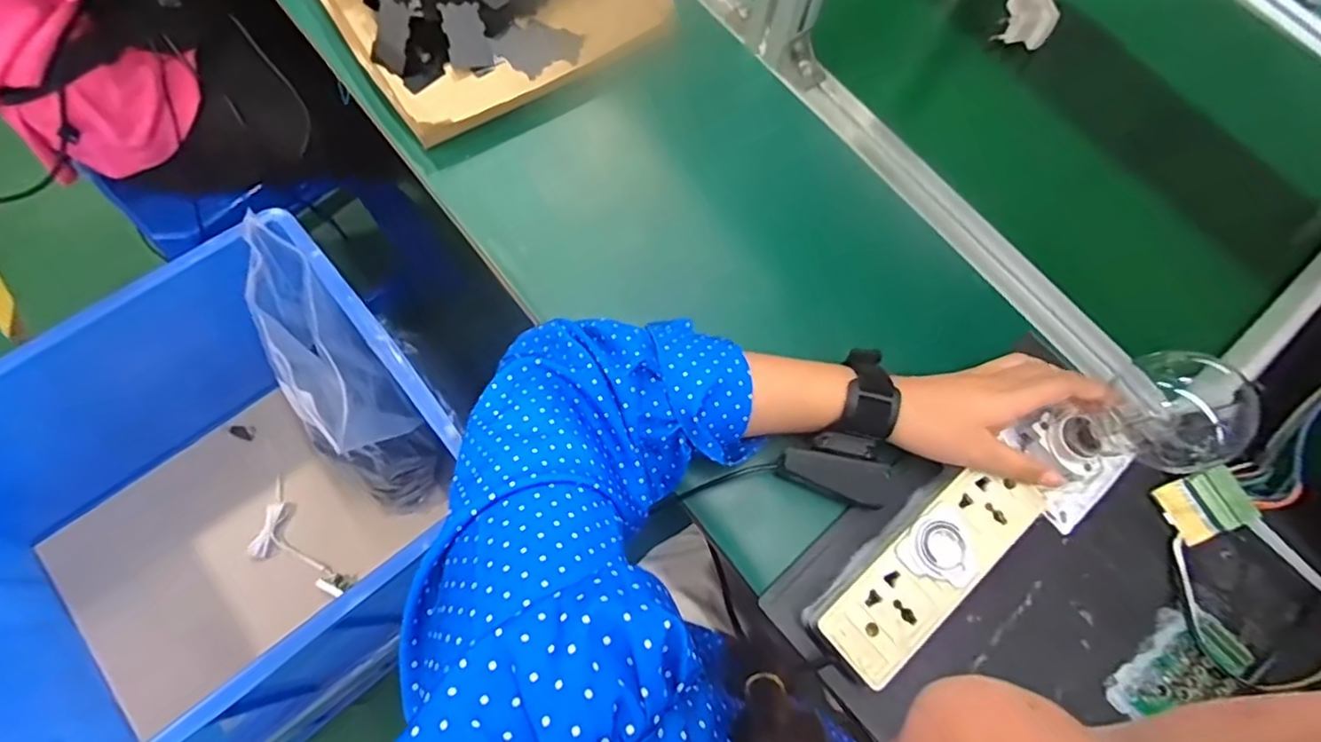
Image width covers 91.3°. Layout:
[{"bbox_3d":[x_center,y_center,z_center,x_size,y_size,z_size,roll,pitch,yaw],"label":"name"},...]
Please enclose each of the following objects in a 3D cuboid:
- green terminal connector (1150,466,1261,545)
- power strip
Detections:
[{"bbox_3d":[0.373,0.090,0.440,0.043,0.029,0.042,-22,72,-10],"label":"green terminal connector"},{"bbox_3d":[0.172,0.124,0.412,0.164,0.036,0.051,-38,76,-15],"label":"power strip"}]

